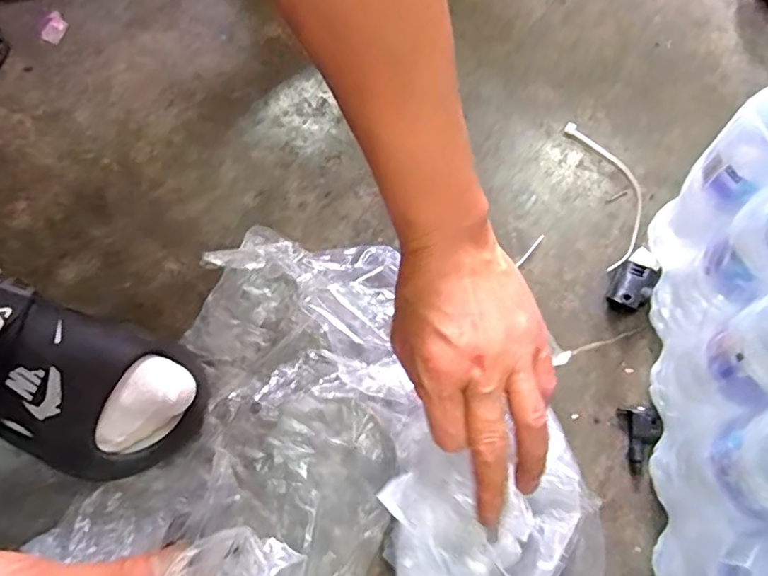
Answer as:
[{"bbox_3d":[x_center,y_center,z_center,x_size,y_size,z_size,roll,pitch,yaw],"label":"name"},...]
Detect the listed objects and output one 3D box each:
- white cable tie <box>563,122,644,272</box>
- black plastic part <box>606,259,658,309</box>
[{"bbox_3d":[0.201,-0.087,0.490,0.049,0.006,0.144,-10,72,-1],"label":"white cable tie"},{"bbox_3d":[0.203,-0.002,0.457,0.028,0.019,0.041,27,75,11],"label":"black plastic part"}]

